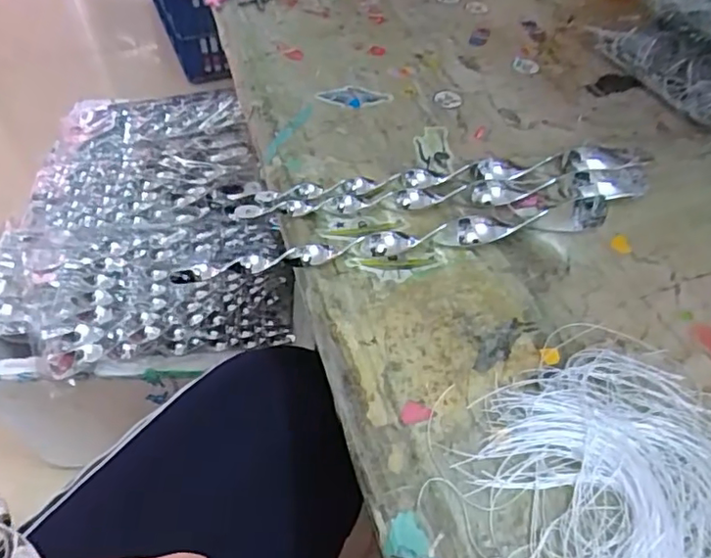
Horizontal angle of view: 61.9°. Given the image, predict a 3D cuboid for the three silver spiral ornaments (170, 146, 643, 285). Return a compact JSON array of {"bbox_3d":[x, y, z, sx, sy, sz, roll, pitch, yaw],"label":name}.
[{"bbox_3d":[0.050,-0.053,0.420,0.334,0.024,0.076,-8,50,-7],"label":"three silver spiral ornaments"}]

